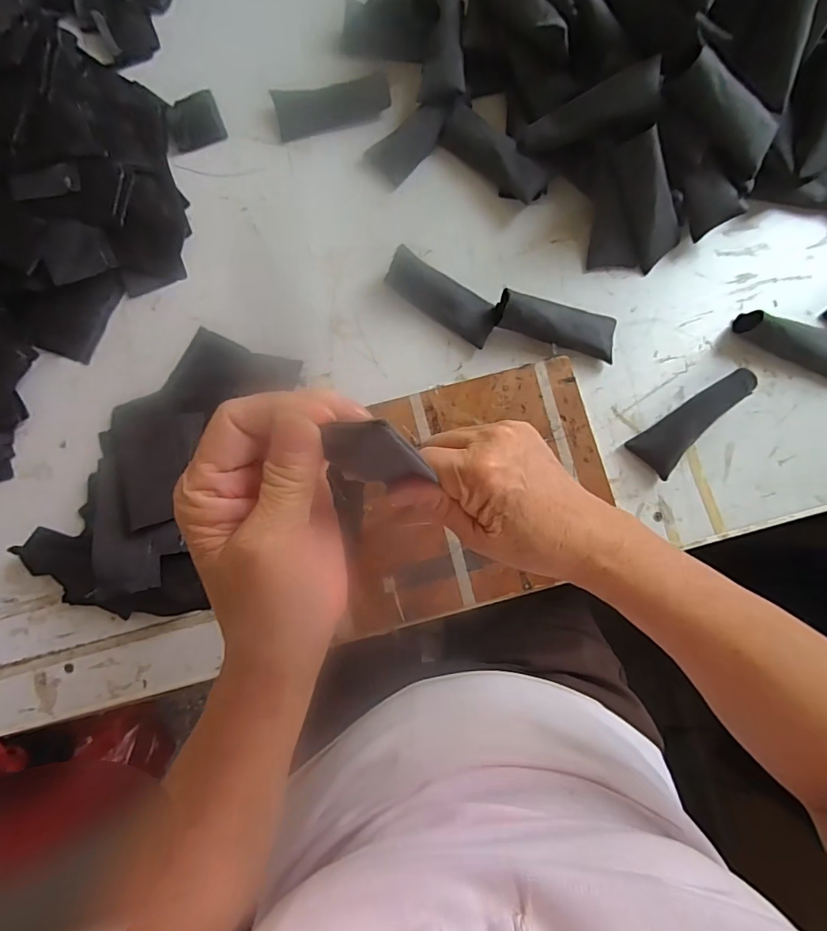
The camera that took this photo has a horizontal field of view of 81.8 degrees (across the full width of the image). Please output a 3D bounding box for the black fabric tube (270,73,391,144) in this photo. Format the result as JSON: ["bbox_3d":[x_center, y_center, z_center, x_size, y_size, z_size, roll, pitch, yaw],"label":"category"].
[{"bbox_3d":[-0.076,-0.338,0.444,0.106,0.014,0.044,-11,82,0],"label":"black fabric tube"}]

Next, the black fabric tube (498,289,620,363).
[{"bbox_3d":[0.120,-0.116,0.401,0.102,0.023,0.037,12,82,-13],"label":"black fabric tube"}]

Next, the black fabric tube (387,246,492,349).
[{"bbox_3d":[0.025,-0.145,0.409,0.101,0.024,0.037,35,84,6],"label":"black fabric tube"}]

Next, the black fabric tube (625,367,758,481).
[{"bbox_3d":[0.228,-0.037,0.389,0.102,0.030,0.038,-40,83,-4],"label":"black fabric tube"}]

